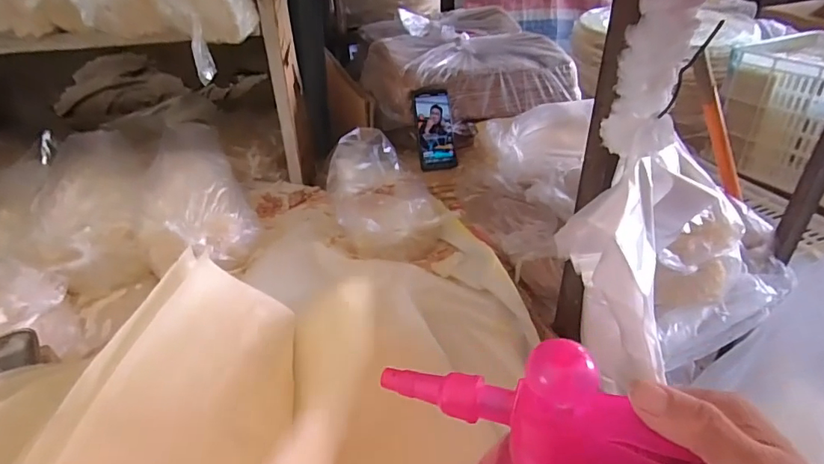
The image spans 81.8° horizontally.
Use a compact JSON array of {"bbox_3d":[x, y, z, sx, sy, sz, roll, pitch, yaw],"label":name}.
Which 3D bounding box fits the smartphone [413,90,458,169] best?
[{"bbox_3d":[0.048,-0.207,0.970,0.079,0.159,0.015,-10,1,-15],"label":"smartphone"}]

